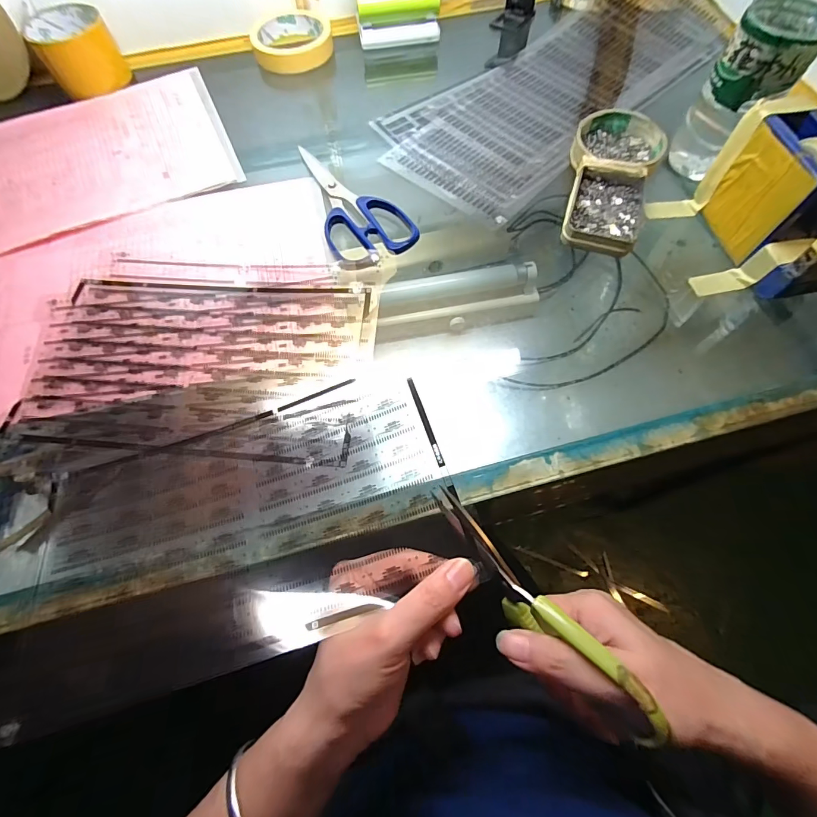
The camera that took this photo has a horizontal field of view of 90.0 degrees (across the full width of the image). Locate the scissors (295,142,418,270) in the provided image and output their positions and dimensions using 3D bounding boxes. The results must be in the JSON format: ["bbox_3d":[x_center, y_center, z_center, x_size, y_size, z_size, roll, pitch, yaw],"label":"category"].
[{"bbox_3d":[-0.055,-0.199,0.384,0.077,0.013,0.178,-24,67,-8],"label":"scissors"}]

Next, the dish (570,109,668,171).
[{"bbox_3d":[0.204,-0.256,0.400,0.081,0.024,0.080,-1,66,2],"label":"dish"}]

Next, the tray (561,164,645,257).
[{"bbox_3d":[0.177,-0.179,0.370,0.064,0.018,0.092,17,68,10],"label":"tray"}]

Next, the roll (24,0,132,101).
[{"bbox_3d":[-0.374,-0.407,0.464,0.079,0.047,0.082,-29,68,-11],"label":"roll"}]

